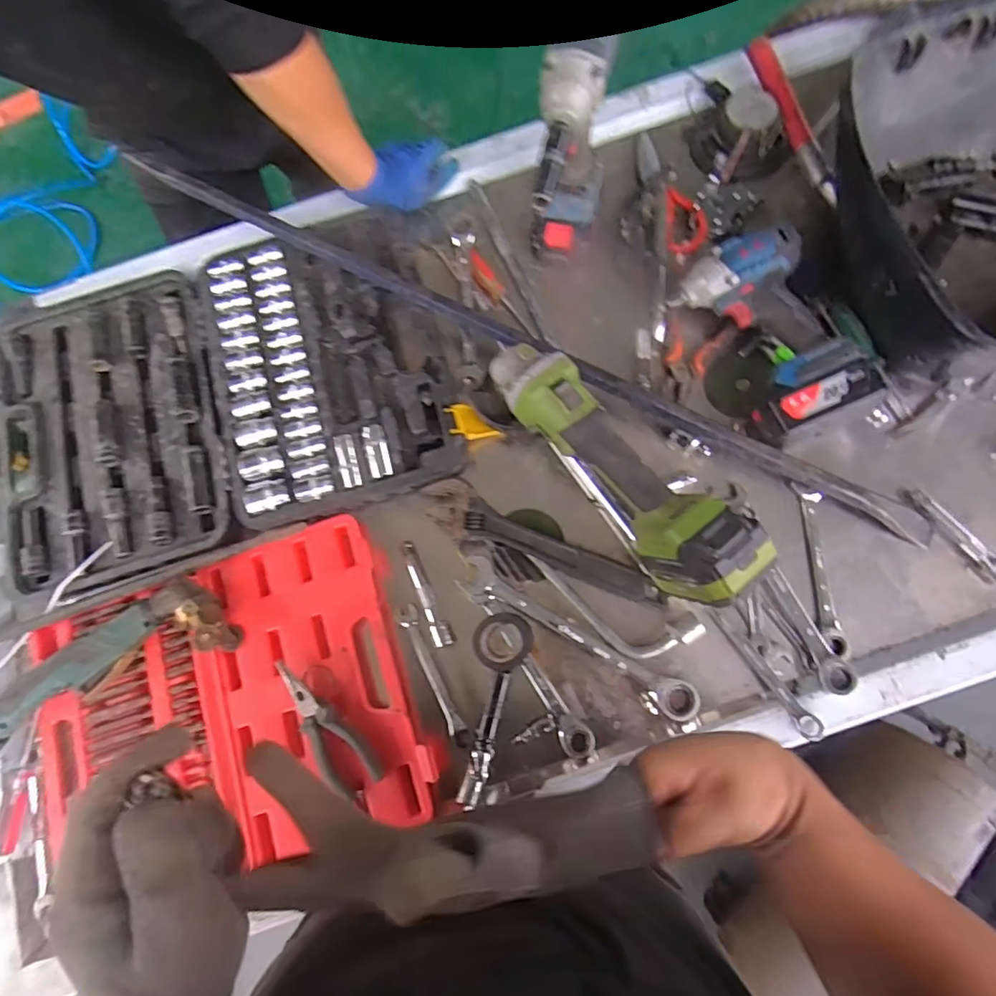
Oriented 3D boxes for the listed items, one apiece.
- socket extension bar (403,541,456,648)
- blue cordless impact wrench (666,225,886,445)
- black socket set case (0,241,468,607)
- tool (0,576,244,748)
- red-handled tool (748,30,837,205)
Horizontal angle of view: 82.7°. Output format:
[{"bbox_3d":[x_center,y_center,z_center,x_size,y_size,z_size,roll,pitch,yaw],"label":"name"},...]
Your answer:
[{"bbox_3d":[-0.078,0.103,0.615,0.021,0.018,0.118,-23,81,0],"label":"socket extension bar"},{"bbox_3d":[0.284,-0.171,0.576,0.108,0.068,0.211,-27,79,-2],"label":"blue cordless impact wrench"},{"bbox_3d":[-0.333,-0.106,0.656,0.544,0.048,0.329,-18,81,0],"label":"black socket set case"},{"bbox_3d":[-0.439,0.201,0.585,0.343,0.056,0.087,-33,79,-3],"label":"tool"},{"bbox_3d":[0.323,-0.406,0.611,0.023,0.032,0.199,-24,75,-1],"label":"red-handled tool"}]

